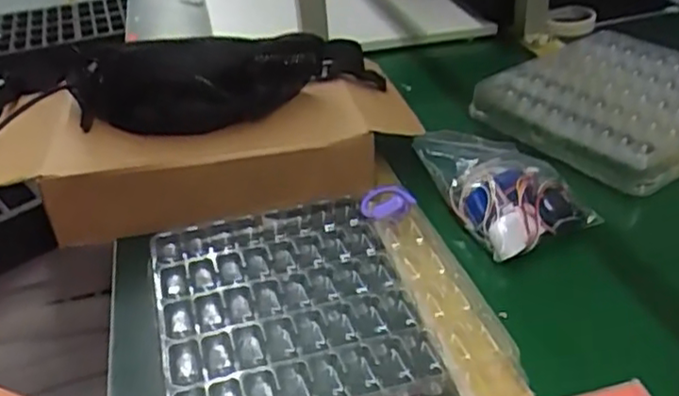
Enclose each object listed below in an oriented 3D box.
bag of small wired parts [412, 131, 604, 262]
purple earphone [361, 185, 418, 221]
[{"bbox_3d":[0.167,-0.017,0.679,0.137,0.055,0.166,-20,36,-21],"label":"bag of small wired parts"},{"bbox_3d":[0.045,0.004,0.651,0.055,0.033,0.012,-10,-18,30],"label":"purple earphone"}]

